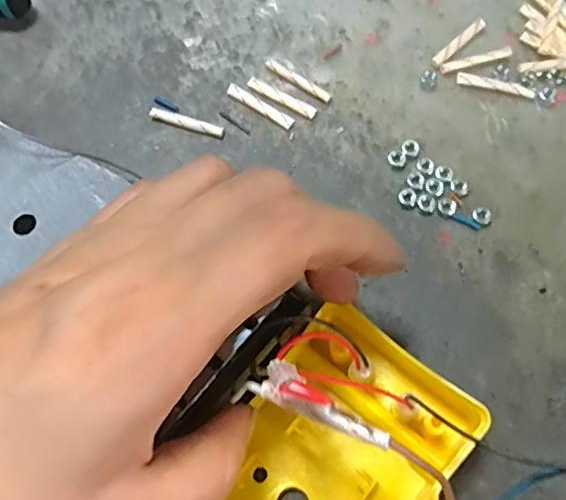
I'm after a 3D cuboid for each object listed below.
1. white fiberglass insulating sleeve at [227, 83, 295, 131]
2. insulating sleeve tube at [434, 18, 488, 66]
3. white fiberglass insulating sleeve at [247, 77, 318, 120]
[{"bbox_3d":[-0.009,-0.058,0.226,0.030,0.004,0.006,32,75,9],"label":"white fiberglass insulating sleeve"},{"bbox_3d":[0.074,-0.087,0.236,0.030,0.004,0.005,-43,77,-12],"label":"insulating sleeve tube"},{"bbox_3d":[0.000,-0.062,0.228,0.030,0.004,0.005,29,75,8],"label":"white fiberglass insulating sleeve"}]

